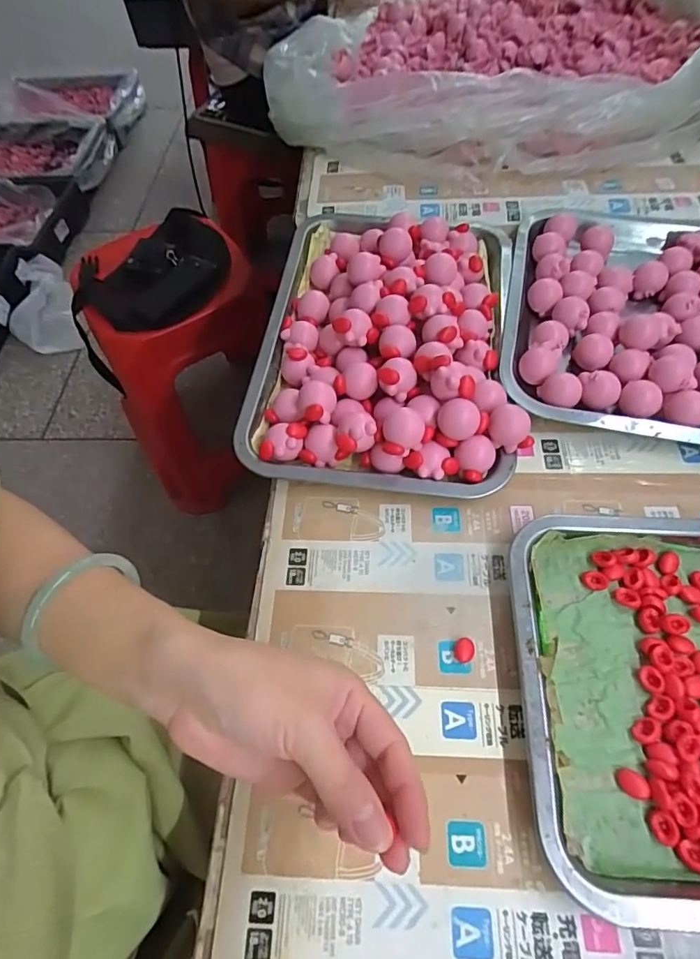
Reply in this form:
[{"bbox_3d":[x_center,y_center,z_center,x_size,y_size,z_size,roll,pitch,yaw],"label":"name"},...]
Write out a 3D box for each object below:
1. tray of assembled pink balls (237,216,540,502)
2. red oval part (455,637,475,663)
[{"bbox_3d":[0.033,-0.135,0.423,0.214,0.046,0.307,5,61,6],"label":"tray of assembled pink balls"},{"bbox_3d":[0.072,0.108,0.314,0.012,0.004,0.015,9,61,8],"label":"red oval part"}]

